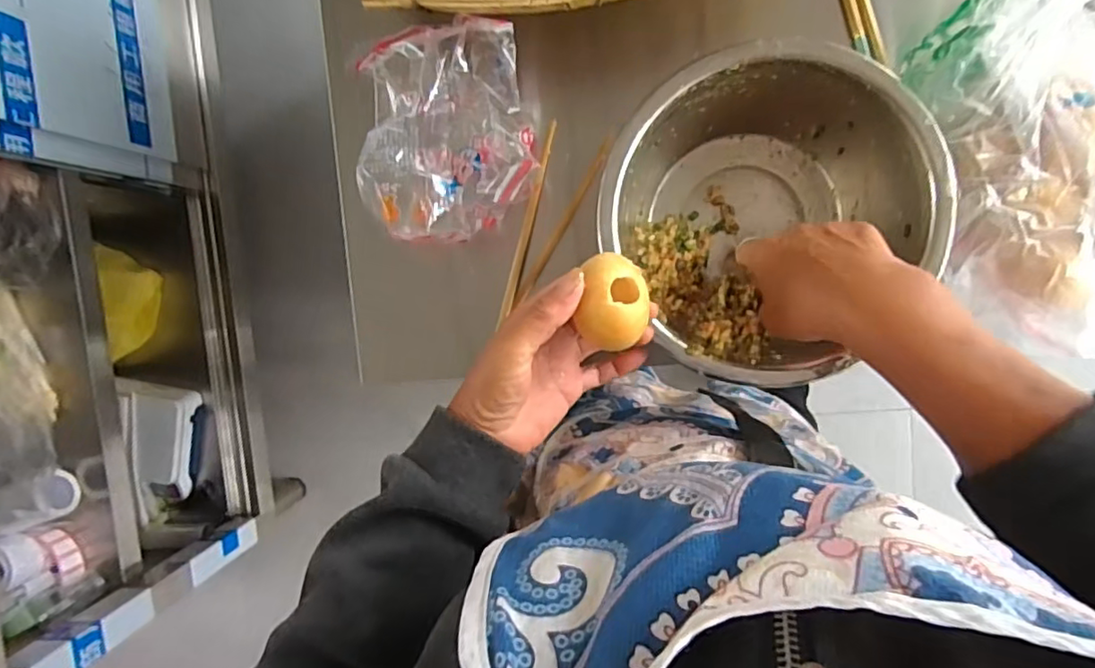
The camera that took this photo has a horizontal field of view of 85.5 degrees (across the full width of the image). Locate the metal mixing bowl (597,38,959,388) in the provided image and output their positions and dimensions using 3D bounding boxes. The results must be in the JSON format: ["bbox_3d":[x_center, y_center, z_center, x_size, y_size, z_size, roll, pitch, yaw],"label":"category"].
[{"bbox_3d":[0.158,-0.091,0.456,0.209,0.105,0.219,1,96,7],"label":"metal mixing bowl"}]

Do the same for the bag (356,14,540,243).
[{"bbox_3d":[-0.086,-0.161,0.484,0.146,0.059,0.166,-3,95,7],"label":"bag"}]

